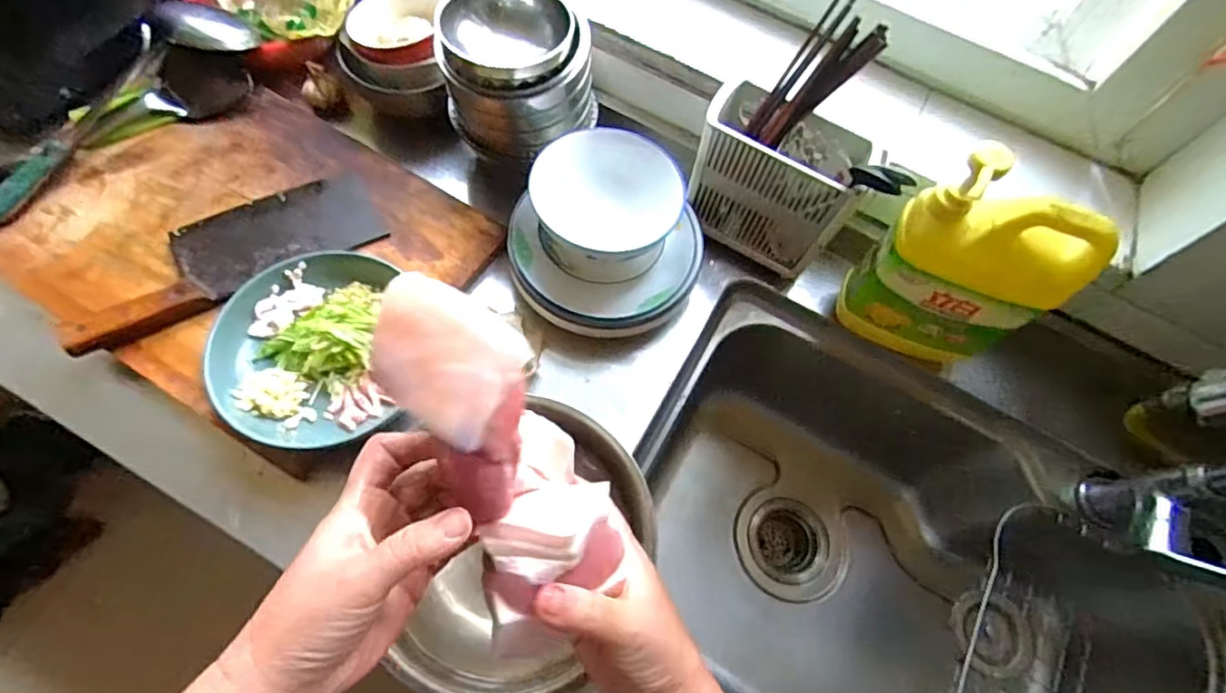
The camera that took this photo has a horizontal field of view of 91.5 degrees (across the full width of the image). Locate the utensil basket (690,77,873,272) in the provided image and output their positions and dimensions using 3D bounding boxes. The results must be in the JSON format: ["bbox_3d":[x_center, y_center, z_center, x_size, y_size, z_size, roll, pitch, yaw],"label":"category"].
[{"bbox_3d":[0.169,-0.173,0.630,0.163,0.153,0.095,24,68,8],"label":"utensil basket"}]

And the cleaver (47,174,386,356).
[{"bbox_3d":[-0.385,-0.099,0.591,0.285,0.029,0.100,-29,71,-14],"label":"cleaver"}]

